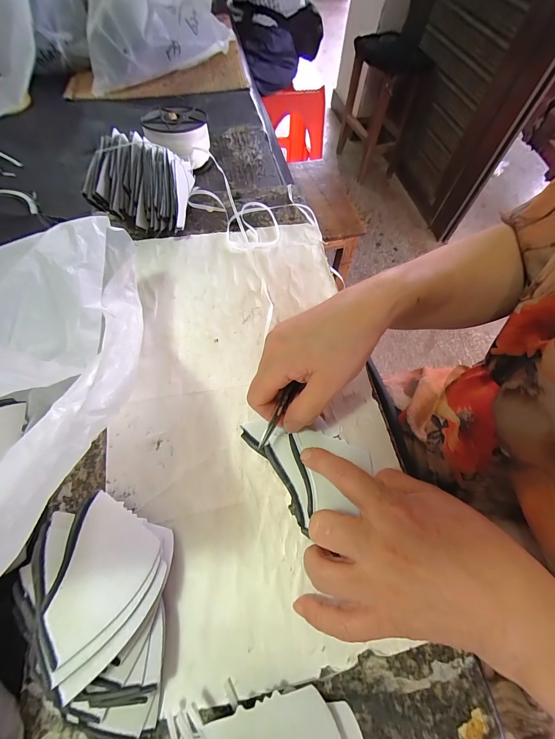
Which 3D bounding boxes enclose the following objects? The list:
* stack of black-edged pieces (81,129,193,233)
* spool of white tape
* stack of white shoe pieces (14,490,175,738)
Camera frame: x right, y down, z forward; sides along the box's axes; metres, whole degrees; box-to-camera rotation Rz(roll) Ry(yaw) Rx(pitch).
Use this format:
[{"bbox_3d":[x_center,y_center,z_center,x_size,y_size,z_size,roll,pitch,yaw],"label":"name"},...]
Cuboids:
[{"bbox_3d":[-0.165,-0.227,0.377,0.110,0.084,0.093,8,62,1],"label":"stack of black-edged pieces"},{"bbox_3d":[-0.148,-0.345,0.457,0.091,0.068,0.084,-19,65,-12],"label":"spool of white tape"},{"bbox_3d":[-0.119,0.155,0.194,0.091,0.046,0.139,-5,63,-5],"label":"stack of white shoe pieces"}]

